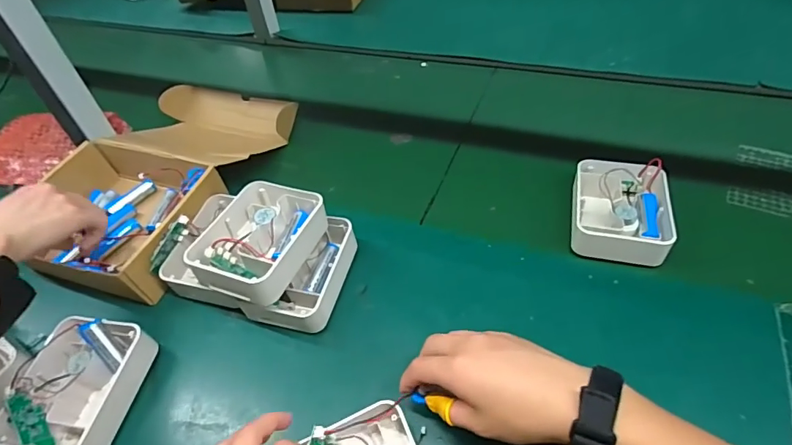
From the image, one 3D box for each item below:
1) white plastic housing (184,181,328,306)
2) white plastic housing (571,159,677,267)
[{"bbox_3d":[-0.144,0.016,0.494,0.105,0.038,0.136,14,51,18],"label":"white plastic housing"},{"bbox_3d":[0.262,-0.020,0.542,0.102,0.036,0.136,8,50,14],"label":"white plastic housing"}]

